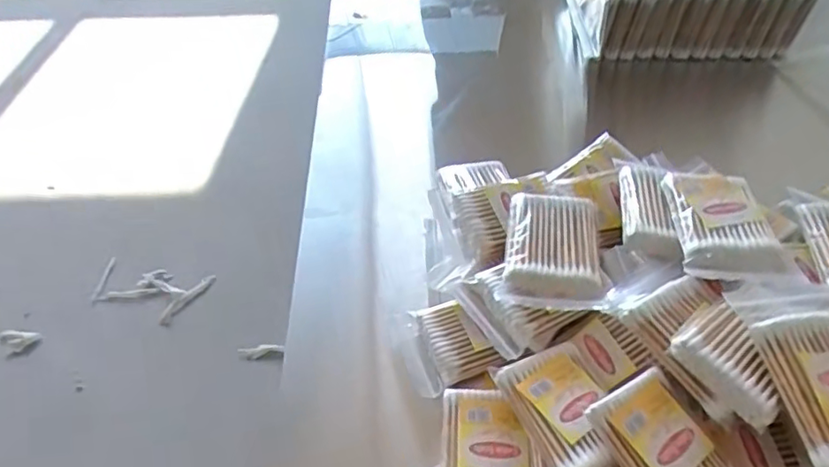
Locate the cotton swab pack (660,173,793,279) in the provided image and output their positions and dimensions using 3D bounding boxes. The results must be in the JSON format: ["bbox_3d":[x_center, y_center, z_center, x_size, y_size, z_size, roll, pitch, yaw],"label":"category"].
[{"bbox_3d":[0.186,-0.008,0.365,0.055,0.012,0.084,3,50,5],"label":"cotton swab pack"}]

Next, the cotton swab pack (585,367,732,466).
[{"bbox_3d":[0.130,0.114,0.306,0.049,0.015,0.081,-22,62,-23],"label":"cotton swab pack"}]

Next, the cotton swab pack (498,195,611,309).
[{"bbox_3d":[0.090,0.013,0.385,0.063,0.018,0.087,9,50,9],"label":"cotton swab pack"}]

